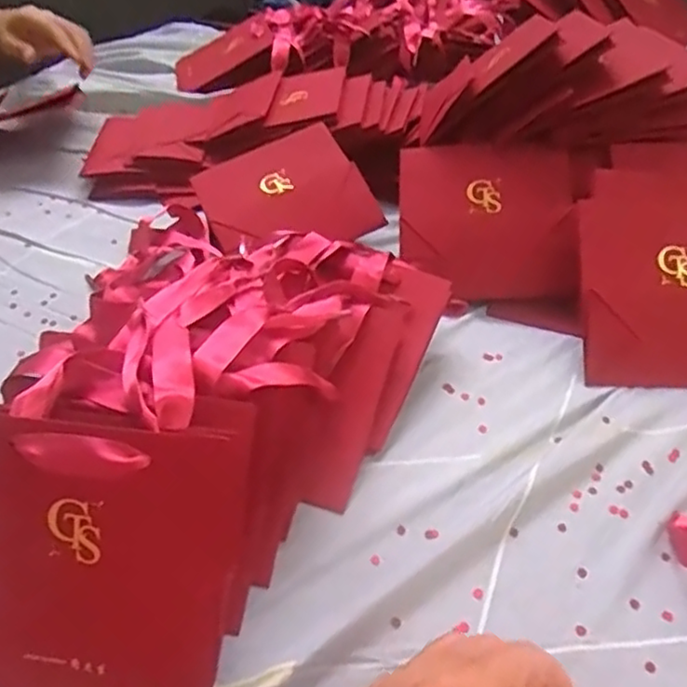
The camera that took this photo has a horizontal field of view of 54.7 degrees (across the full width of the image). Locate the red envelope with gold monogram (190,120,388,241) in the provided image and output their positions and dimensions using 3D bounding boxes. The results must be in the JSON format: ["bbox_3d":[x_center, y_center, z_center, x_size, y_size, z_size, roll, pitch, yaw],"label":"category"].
[{"bbox_3d":[-0.052,-0.131,0.606,0.136,0.012,0.137,-28,66,-2],"label":"red envelope with gold monogram"}]

